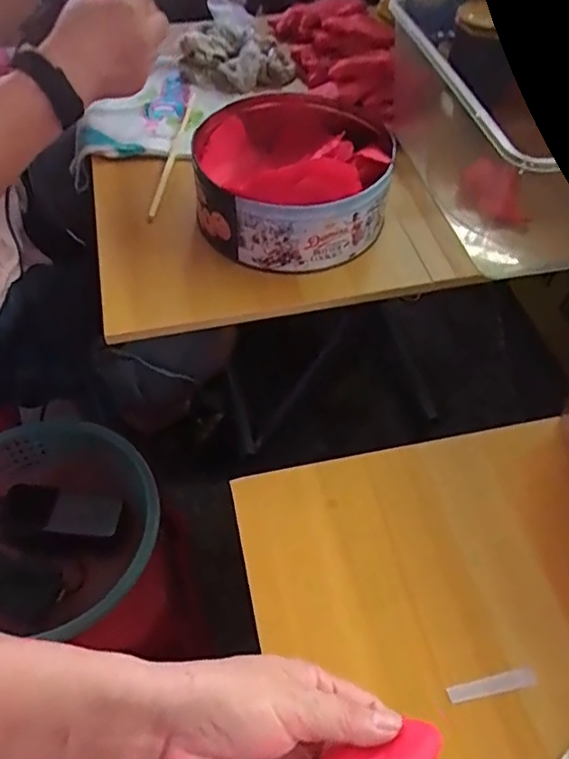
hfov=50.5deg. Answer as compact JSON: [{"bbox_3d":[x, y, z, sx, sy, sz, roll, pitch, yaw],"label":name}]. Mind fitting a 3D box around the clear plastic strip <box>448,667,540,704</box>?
[{"bbox_3d":[0.135,0.198,0.392,0.059,0.005,0.011,-10,54,-8],"label":"clear plastic strip"}]

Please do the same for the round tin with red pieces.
[{"bbox_3d":[0.004,-0.205,0.590,0.179,0.101,0.200,-4,53,-3],"label":"round tin with red pieces"}]

